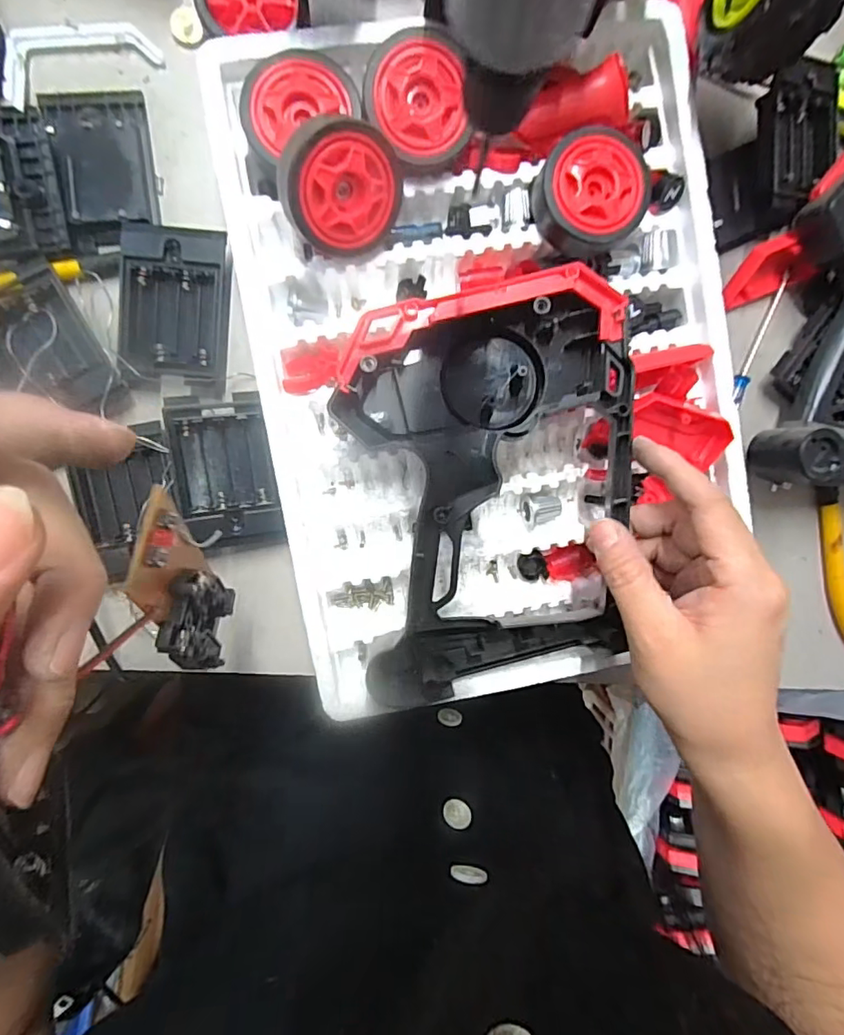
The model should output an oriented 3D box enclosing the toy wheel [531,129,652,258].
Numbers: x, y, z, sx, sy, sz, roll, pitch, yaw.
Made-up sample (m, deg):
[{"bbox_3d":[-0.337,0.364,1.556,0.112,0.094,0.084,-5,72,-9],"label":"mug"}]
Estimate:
[{"bbox_3d":[0.087,-0.170,0.280,0.056,0.025,0.050,20,91,-7],"label":"toy wheel"}]

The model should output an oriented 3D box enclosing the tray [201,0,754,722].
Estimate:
[{"bbox_3d":[0.043,-0.082,0.285,0.255,0.060,0.349,-10,94,-5],"label":"tray"}]

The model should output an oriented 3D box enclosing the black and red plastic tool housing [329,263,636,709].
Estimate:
[{"bbox_3d":[0.035,-0.014,0.272,0.139,0.043,0.194,-8,95,-6],"label":"black and red plastic tool housing"}]

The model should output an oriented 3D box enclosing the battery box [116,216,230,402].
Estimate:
[{"bbox_3d":[-0.136,-0.115,0.292,0.055,0.015,0.081,5,93,-6],"label":"battery box"}]

